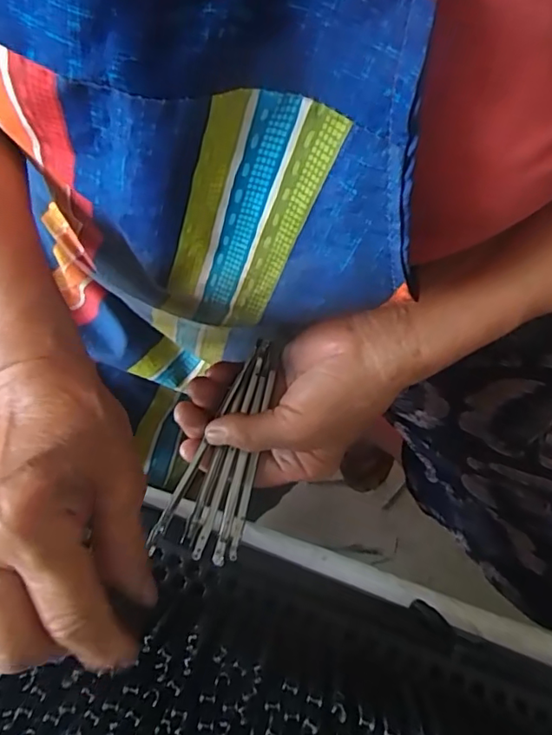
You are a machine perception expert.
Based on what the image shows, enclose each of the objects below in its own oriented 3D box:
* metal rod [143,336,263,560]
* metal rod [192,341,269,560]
[{"bbox_3d":[-0.040,0.042,0.326,0.005,0.005,0.137,25,72,7],"label":"metal rod"},{"bbox_3d":[-0.025,0.045,0.329,0.006,0.004,0.132,16,73,5],"label":"metal rod"}]

